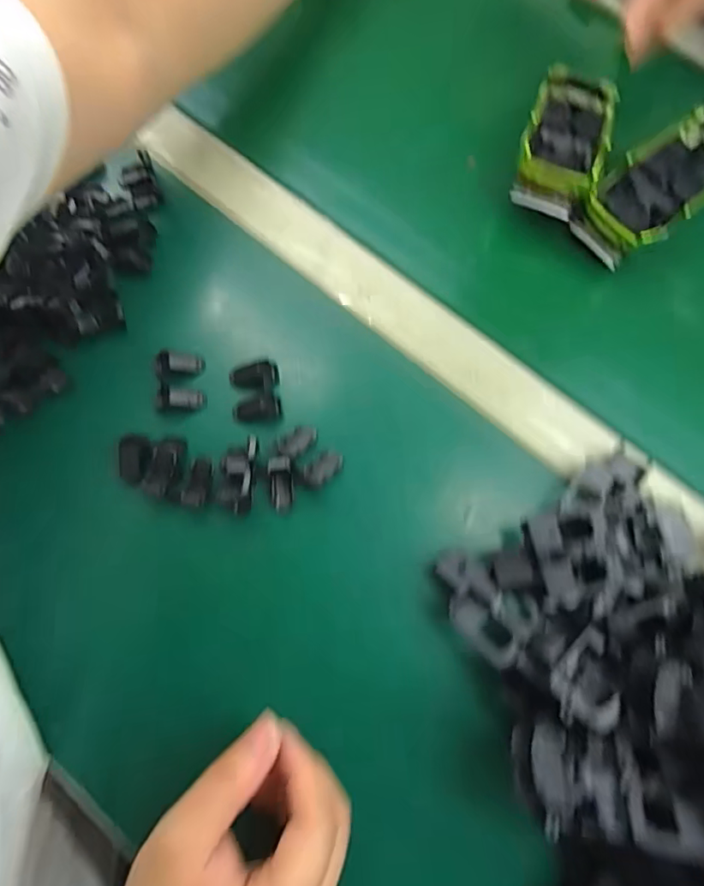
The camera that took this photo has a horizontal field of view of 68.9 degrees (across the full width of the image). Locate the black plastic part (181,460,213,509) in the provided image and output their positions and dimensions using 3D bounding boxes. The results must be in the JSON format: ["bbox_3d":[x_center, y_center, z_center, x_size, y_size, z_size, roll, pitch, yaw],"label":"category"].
[{"bbox_3d":[-0.089,0.024,0.296,0.013,0.008,0.027,17,73,4],"label":"black plastic part"}]

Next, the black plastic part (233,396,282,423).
[{"bbox_3d":[-0.058,-0.020,0.312,0.029,0.010,0.014,-12,73,-5],"label":"black plastic part"}]

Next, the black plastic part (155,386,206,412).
[{"bbox_3d":[-0.104,-0.027,0.311,0.029,0.011,0.015,4,74,-12],"label":"black plastic part"}]

